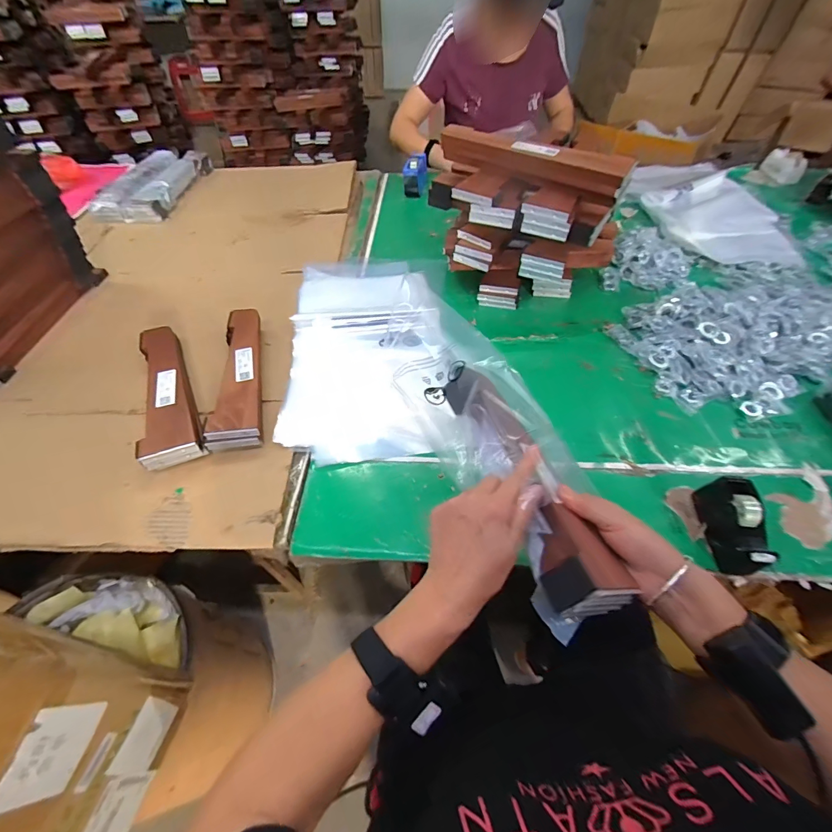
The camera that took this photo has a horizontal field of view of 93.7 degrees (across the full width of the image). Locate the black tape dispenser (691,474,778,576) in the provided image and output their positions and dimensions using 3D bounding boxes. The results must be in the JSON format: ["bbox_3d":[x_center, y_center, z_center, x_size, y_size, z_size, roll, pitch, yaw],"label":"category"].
[{"bbox_3d":[0.423,0.141,0.515,0.048,0.070,0.118,1,56,0],"label":"black tape dispenser"}]

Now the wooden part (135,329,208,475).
[{"bbox_3d":[-0.423,-0.042,0.672,0.085,0.048,0.288,-20,59,-13],"label":"wooden part"}]

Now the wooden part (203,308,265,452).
[{"bbox_3d":[-0.307,-0.076,0.697,0.082,0.043,0.294,-5,56,-4],"label":"wooden part"}]

